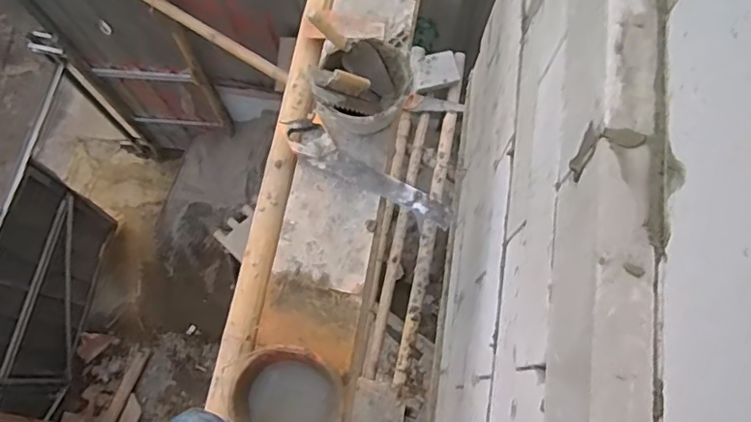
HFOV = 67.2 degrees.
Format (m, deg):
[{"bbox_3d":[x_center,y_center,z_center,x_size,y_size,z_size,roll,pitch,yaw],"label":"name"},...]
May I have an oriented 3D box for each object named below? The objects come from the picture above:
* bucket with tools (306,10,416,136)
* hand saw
[{"bbox_3d":[-0.037,-0.333,1.468,0.256,0.261,0.233,0,72,0],"label":"bucket with tools"},{"bbox_3d":[-0.027,-0.099,1.518,0.516,0.028,0.101,31,75,9],"label":"hand saw"}]

